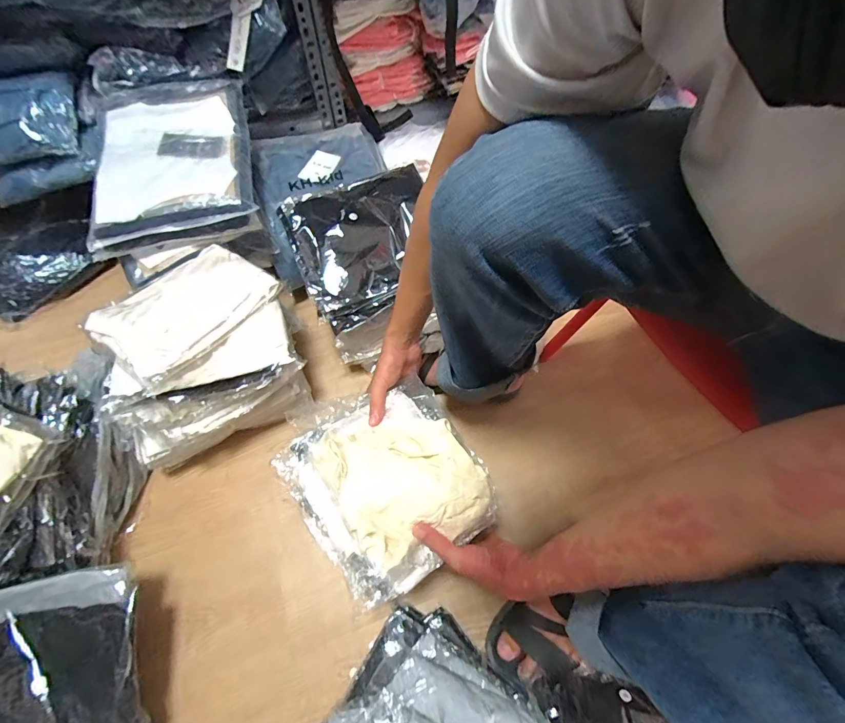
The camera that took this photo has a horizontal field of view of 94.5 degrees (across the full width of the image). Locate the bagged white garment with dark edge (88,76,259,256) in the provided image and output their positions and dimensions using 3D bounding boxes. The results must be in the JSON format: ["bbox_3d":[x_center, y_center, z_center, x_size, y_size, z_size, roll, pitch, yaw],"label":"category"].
[{"bbox_3d":[-0.441,-0.358,0.681,0.266,0.068,0.305,-14,64,-7],"label":"bagged white garment with dark edge"}]

